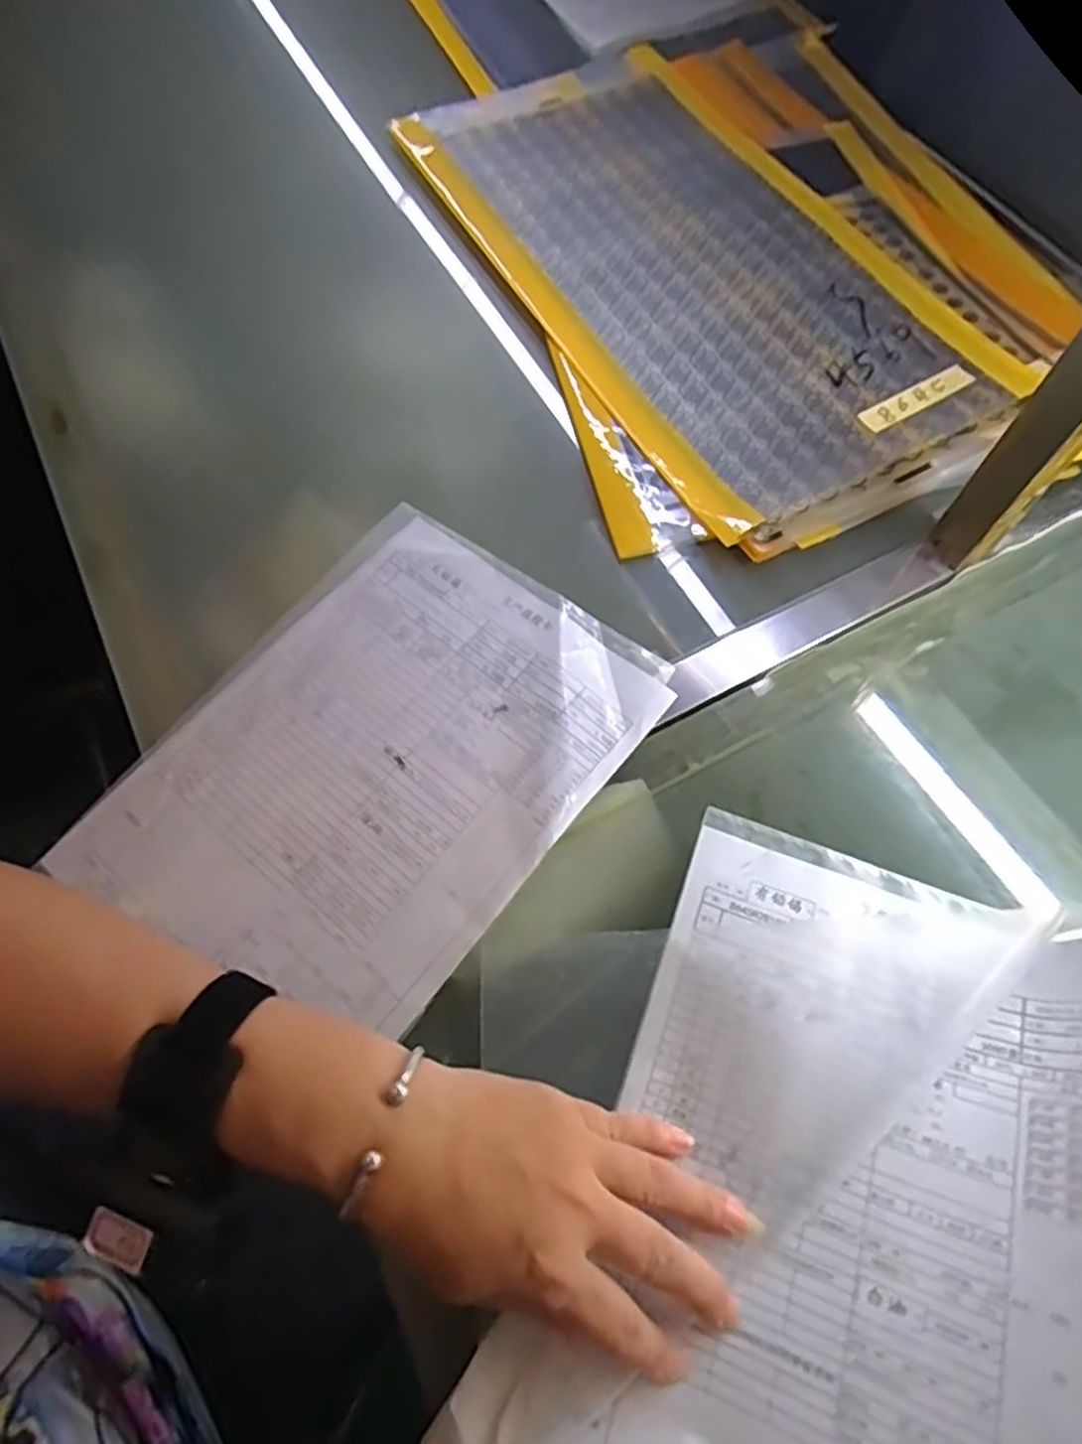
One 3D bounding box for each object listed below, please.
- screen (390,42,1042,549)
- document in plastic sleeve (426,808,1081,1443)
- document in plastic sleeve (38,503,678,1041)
[{"bbox_3d":[0.114,-0.387,0.594,0.281,0.010,0.535,-27,68,-11],"label":"screen"},{"bbox_3d":[0.117,0.206,0.286,0.207,0.076,0.332,25,68,12],"label":"document in plastic sleeve"},{"bbox_3d":[-0.086,0.018,0.416,0.218,0.011,0.280,33,70,12],"label":"document in plastic sleeve"}]

